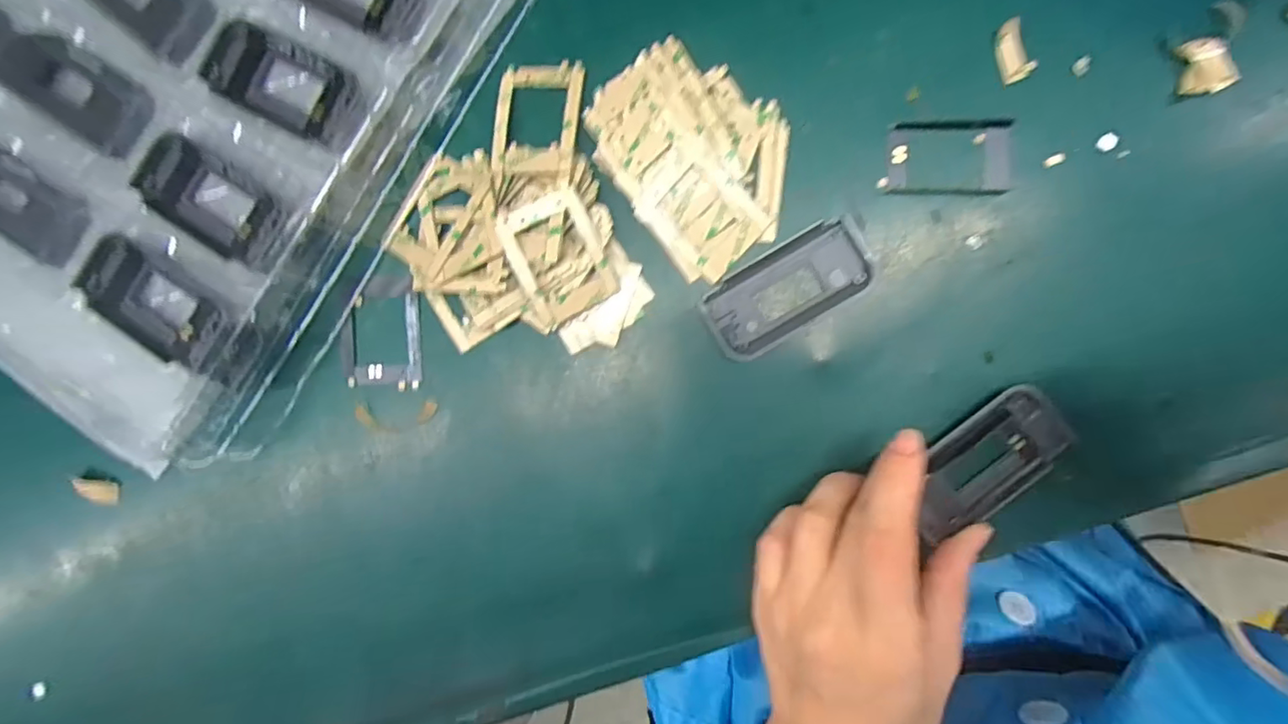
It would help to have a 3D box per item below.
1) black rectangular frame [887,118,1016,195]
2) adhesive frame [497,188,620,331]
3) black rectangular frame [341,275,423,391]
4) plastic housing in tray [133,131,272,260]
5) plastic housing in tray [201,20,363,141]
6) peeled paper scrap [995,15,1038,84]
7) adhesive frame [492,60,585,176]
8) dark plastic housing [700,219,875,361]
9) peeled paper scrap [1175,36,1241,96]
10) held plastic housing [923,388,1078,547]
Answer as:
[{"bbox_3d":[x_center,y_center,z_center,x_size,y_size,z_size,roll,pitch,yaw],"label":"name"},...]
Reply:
[{"bbox_3d":[0.137,-0.092,0.262,0.053,0.004,0.032,1,89,6],"label":"black rectangular frame"},{"bbox_3d":[-0.039,-0.048,0.267,0.040,0.004,0.054,-27,101,-7],"label":"adhesive frame"},{"bbox_3d":[-0.128,-0.015,0.288,0.039,0.004,0.054,0,89,6],"label":"black rectangular frame"},{"bbox_3d":[-0.199,-0.075,0.262,0.067,0.009,0.033,34,92,6],"label":"plastic housing in tray"},{"bbox_3d":[-0.163,-0.127,0.267,0.076,0.013,0.034,28,91,6],"label":"plastic housing in tray"},{"bbox_3d":[0.163,-0.137,0.259,0.014,0.004,0.026,-18,87,5],"label":"peeled paper scrap"},{"bbox_3d":[-0.049,-0.114,0.275,0.039,0.006,0.054,4,84,7],"label":"adhesive frame"},{"bbox_3d":[0.065,-0.033,0.268,0.076,0.012,0.037,-32,86,4],"label":"dark plastic housing"},{"bbox_3d":[0.241,-0.127,0.252,0.019,0.007,0.022,-9,88,6],"label":"peeled paper scrap"},{"bbox_3d":[0.150,0.045,0.260,0.075,0.006,0.038,-42,92,5],"label":"held plastic housing"}]

